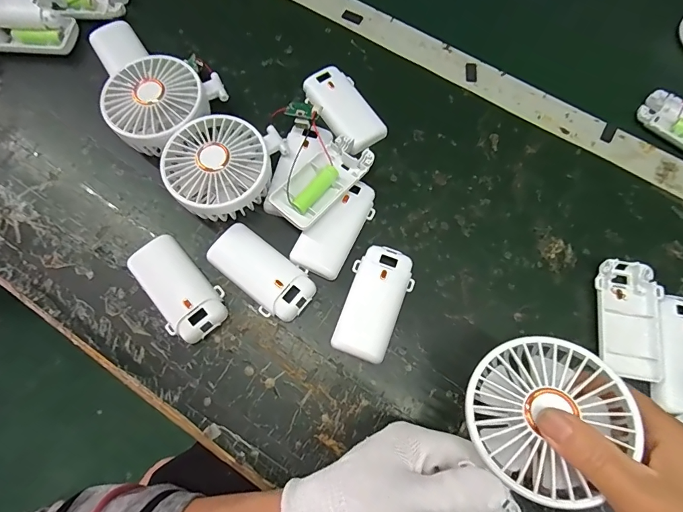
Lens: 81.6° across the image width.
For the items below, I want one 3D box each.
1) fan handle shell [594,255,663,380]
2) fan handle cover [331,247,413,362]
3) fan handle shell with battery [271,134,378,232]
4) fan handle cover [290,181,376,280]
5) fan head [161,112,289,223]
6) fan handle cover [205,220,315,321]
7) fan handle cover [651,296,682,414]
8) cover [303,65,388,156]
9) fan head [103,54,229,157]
[{"bbox_3d":[0.230,0.050,0.319,0.049,0.015,0.093,9,71,2],"label":"fan handle shell"},{"bbox_3d":[0.027,0.037,0.324,0.046,0.015,0.092,20,72,6],"label":"fan handle cover"},{"bbox_3d":[-0.016,-0.064,0.346,0.044,0.022,0.091,43,75,13],"label":"fan handle shell with battery"},{"bbox_3d":[-0.004,-0.026,0.343,0.042,0.016,0.090,29,73,9],"label":"fan handle cover"},{"bbox_3d":[-0.103,-0.076,0.346,0.084,0.046,0.093,22,72,7],"label":"fan head"},{"bbox_3d":[-0.067,0.013,0.331,0.093,0.016,0.047,34,74,11],"label":"fan handle cover"},{"bbox_3d":[0.268,0.077,0.310,0.044,0.015,0.089,15,71,5],"label":"fan handle cover"},{"bbox_3d":[0.002,-0.141,0.381,0.055,0.017,0.096,-24,72,-27],"label":"cover"},{"bbox_3d":[-0.162,-0.135,0.358,0.084,0.045,0.089,0,71,-1],"label":"fan head"}]

